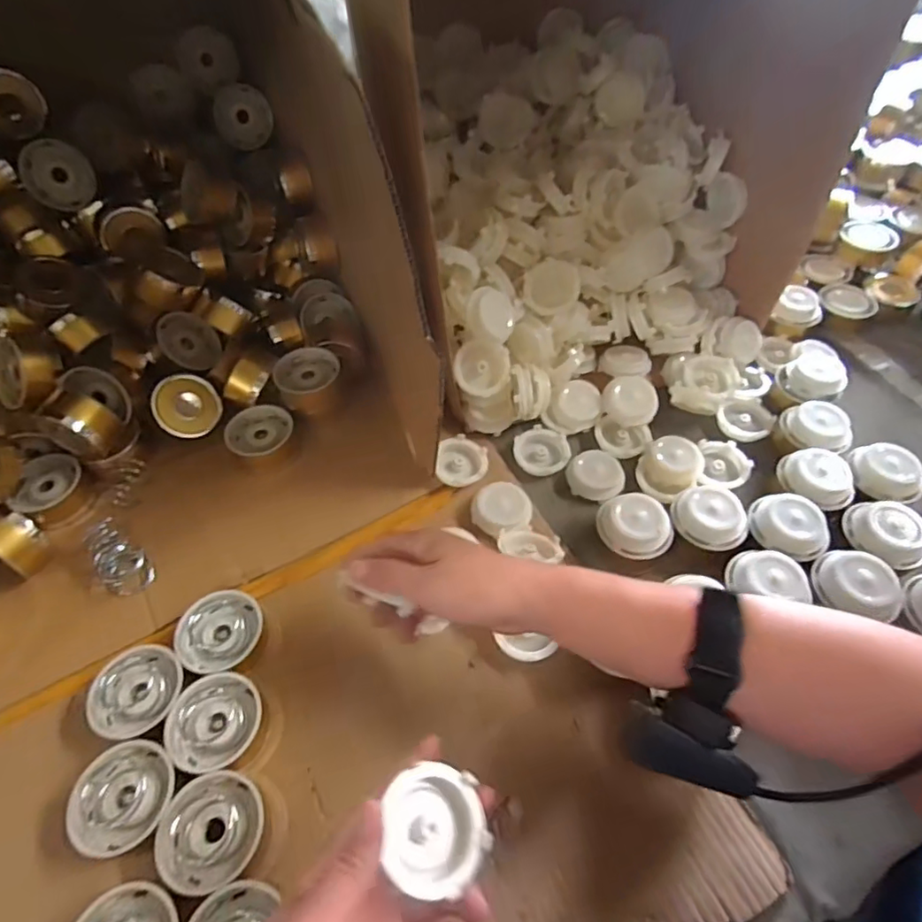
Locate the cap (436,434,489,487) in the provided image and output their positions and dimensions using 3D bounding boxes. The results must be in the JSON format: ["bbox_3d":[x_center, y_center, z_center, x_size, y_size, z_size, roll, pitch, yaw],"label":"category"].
[{"bbox_3d":[0.001,0.001,0.571,0.051,0.017,0.053,-1,51,1],"label":"cap"}]

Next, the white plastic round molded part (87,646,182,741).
[{"bbox_3d":[-0.242,0.176,0.427,0.061,0.038,0.059,-1,51,1],"label":"white plastic round molded part"}]

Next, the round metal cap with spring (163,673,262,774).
[{"bbox_3d":[-0.180,0.197,0.417,0.059,0.036,0.065,18,54,16],"label":"round metal cap with spring"}]

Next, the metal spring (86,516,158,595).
[{"bbox_3d":[-0.307,0.085,0.498,0.061,0.034,0.042,36,60,26],"label":"metal spring"}]

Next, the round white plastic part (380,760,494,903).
[{"bbox_3d":[-0.015,0.194,0.297,0.054,0.020,0.057,-6,55,-29],"label":"round white plastic part"}]

